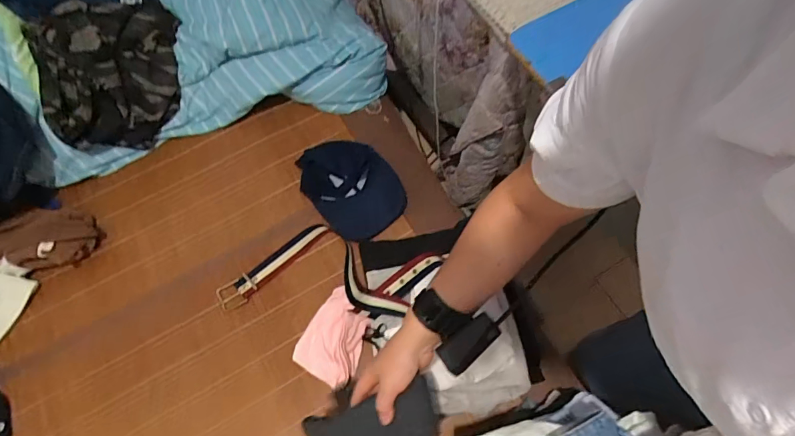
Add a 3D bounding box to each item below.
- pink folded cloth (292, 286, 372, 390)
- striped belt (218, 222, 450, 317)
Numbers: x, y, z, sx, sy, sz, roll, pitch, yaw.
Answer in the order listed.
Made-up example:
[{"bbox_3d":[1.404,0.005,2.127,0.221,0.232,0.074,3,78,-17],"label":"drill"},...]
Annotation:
[{"bbox_3d":[-0.104,0.202,0.759,0.114,0.051,0.160,29,70,12],"label":"pink folded cloth"},{"bbox_3d":[-0.119,0.103,0.797,0.418,0.070,0.184,4,66,22],"label":"striped belt"}]

